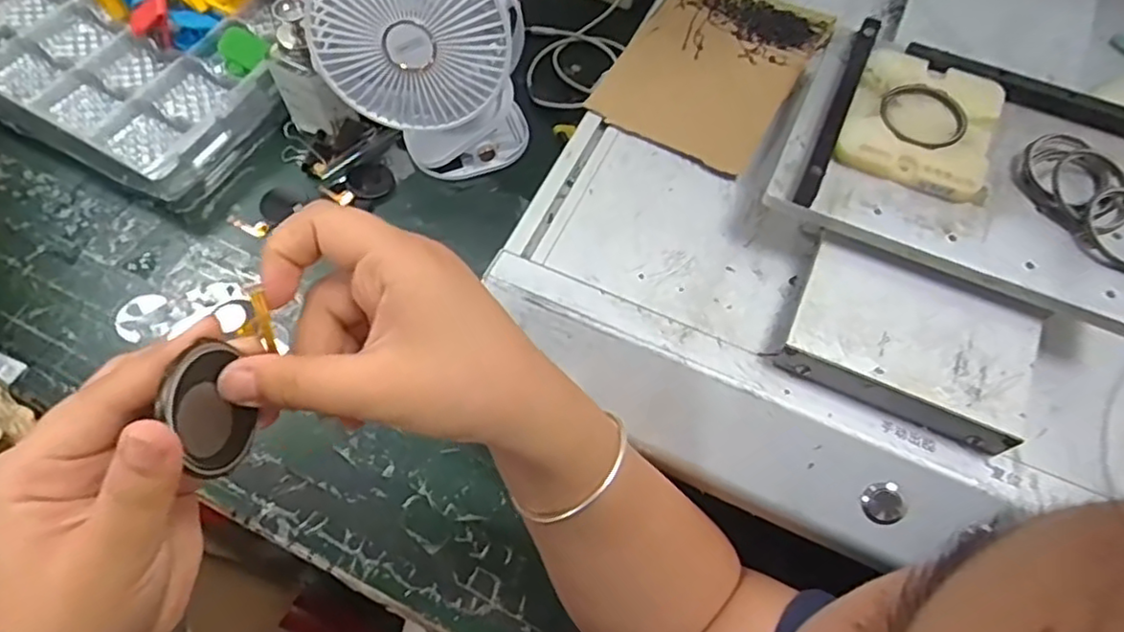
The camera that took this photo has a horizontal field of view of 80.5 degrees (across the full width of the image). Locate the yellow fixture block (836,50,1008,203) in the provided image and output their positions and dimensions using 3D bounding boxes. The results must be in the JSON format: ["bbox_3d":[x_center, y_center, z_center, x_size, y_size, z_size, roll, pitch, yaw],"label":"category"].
[{"bbox_3d":[0.199,-0.106,0.366,0.075,0.015,0.080,21,65,10],"label":"yellow fixture block"}]

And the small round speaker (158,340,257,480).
[{"bbox_3d":[-0.118,0.033,0.226,0.005,0.034,0.043,-5,105,16],"label":"small round speaker"}]

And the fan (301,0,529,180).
[{"bbox_3d":[-0.106,-0.192,0.520,0.158,0.194,0.067,-12,64,-7],"label":"fan"}]

